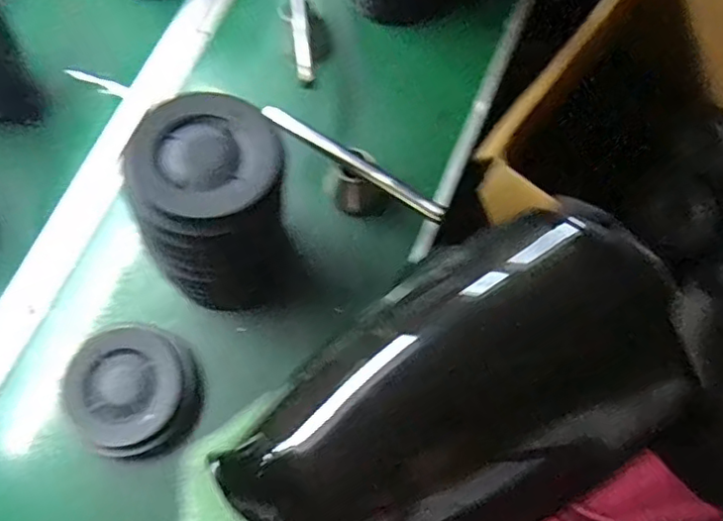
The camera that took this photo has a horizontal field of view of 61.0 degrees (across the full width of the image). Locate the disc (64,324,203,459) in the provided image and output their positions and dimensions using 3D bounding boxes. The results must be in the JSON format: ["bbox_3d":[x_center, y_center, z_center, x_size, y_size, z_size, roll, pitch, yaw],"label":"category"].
[{"bbox_3d":[-0.217,0.123,0.593,0.116,0.038,0.122,0,71,1],"label":"disc"}]

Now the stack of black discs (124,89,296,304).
[{"bbox_3d":[-0.117,-0.041,0.539,0.113,0.197,0.113,-5,71,-1],"label":"stack of black discs"}]

